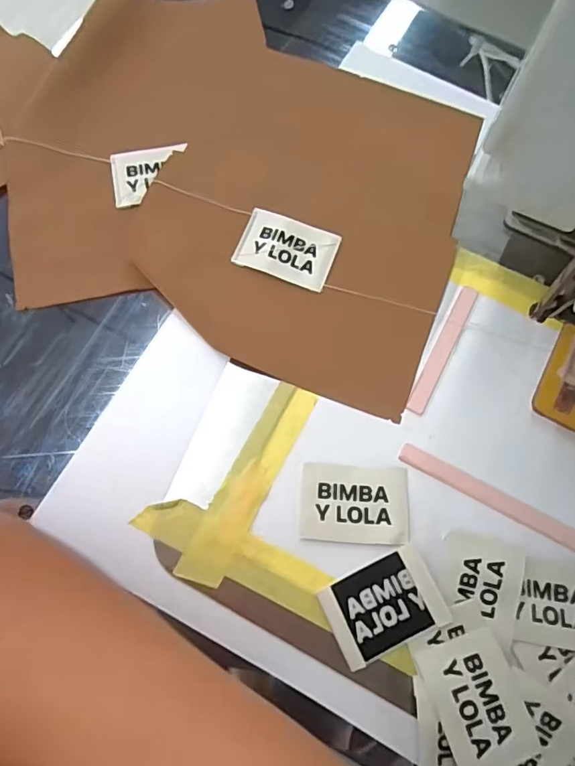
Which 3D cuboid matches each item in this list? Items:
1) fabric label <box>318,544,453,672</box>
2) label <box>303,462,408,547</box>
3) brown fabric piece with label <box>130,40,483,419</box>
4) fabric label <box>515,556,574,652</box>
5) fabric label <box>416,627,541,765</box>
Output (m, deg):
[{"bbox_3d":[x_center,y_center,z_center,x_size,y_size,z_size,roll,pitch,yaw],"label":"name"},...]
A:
[{"bbox_3d":[0.049,0.113,0.254,0.056,0.007,0.040,-27,73,-4],"label":"fabric label"},{"bbox_3d":[0.037,0.064,0.269,0.057,0.004,0.040,3,74,-1],"label":"label"},{"bbox_3d":[0.017,-0.108,0.315,0.186,0.013,0.211,23,76,5],"label":"brown fabric piece with label"},{"bbox_3d":[0.140,0.114,0.257,0.045,0.004,0.041,10,74,1],"label":"fabric label"},{"bbox_3d":[0.092,0.154,0.239,0.041,0.008,0.058,-17,75,-7],"label":"fabric label"}]

